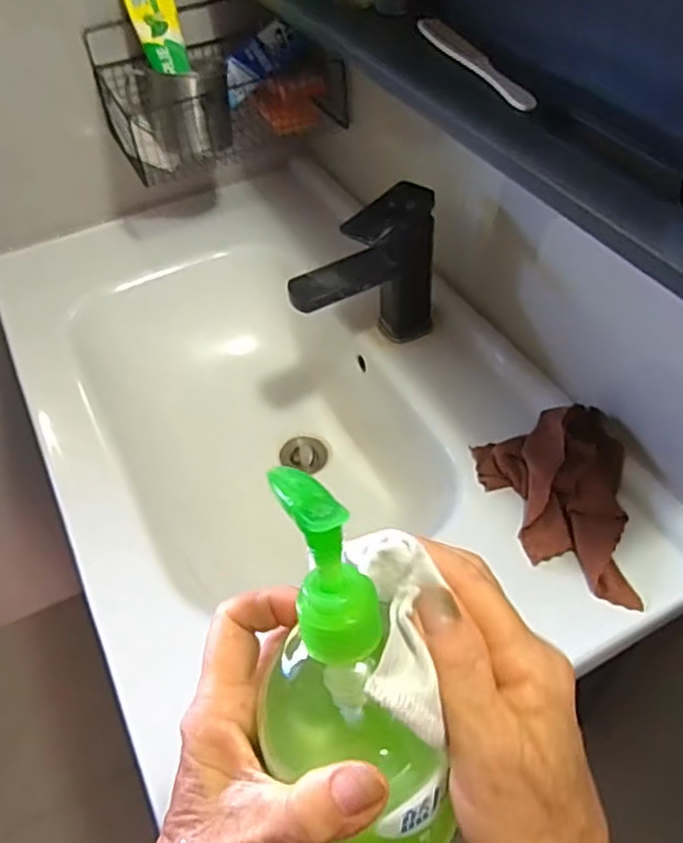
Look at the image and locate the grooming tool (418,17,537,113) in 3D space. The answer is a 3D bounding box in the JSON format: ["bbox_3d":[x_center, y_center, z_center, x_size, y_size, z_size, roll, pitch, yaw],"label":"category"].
[{"bbox_3d":[0.099,-0.281,0.527,0.026,0.006,0.182,-16,49,-11],"label":"grooming tool"}]

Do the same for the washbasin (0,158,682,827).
[{"bbox_3d":[-0.070,0.004,0.777,0.474,0.179,0.769,-21,51,-16],"label":"washbasin"}]

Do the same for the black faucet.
[{"bbox_3d":[0.024,-0.139,0.689,0.150,0.162,0.064,-23,51,-18],"label":"black faucet"}]

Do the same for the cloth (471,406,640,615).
[{"bbox_3d":[0.184,0.061,0.585,0.124,0.051,0.169,5,49,7],"label":"cloth"}]

